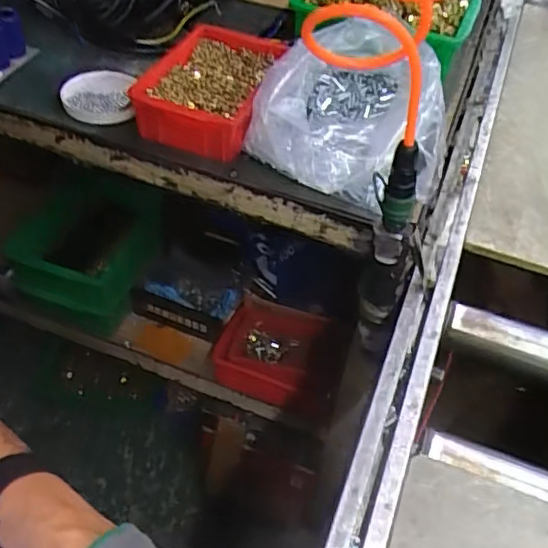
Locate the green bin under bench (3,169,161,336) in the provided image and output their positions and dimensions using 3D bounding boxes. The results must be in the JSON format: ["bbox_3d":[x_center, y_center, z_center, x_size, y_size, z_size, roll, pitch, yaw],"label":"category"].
[{"bbox_3d":[-0.309,-0.035,0.985,0.200,0.119,0.199,15,48,9],"label":"green bin under bench"}]

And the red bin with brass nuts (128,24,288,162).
[{"bbox_3d":[-0.073,-0.226,0.708,0.137,0.055,0.203,15,48,8],"label":"red bin with brass nuts"}]

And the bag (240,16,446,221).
[{"bbox_3d":[0.090,-0.184,0.673,0.204,0.117,0.225,16,48,10],"label":"bag"}]

